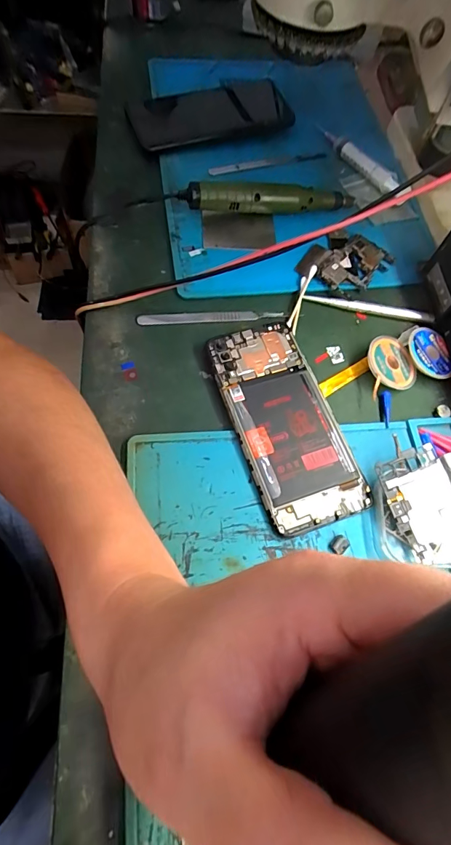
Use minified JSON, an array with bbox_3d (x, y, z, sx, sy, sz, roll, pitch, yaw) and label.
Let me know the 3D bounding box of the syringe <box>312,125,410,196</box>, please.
[{"bbox_3d":[0.139,-0.265,0.417,0.023,0.020,0.125,-30,71,-16],"label":"syringe"}]

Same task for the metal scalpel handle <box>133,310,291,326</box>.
[{"bbox_3d":[-0.011,-0.087,0.335,0.119,0.004,0.012,-3,66,-5],"label":"metal scalpel handle"}]

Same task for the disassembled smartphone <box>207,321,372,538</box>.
[{"bbox_3d":[0.042,-0.003,0.295,0.070,0.009,0.155,-16,68,-10],"label":"disassembled smartphone"}]

